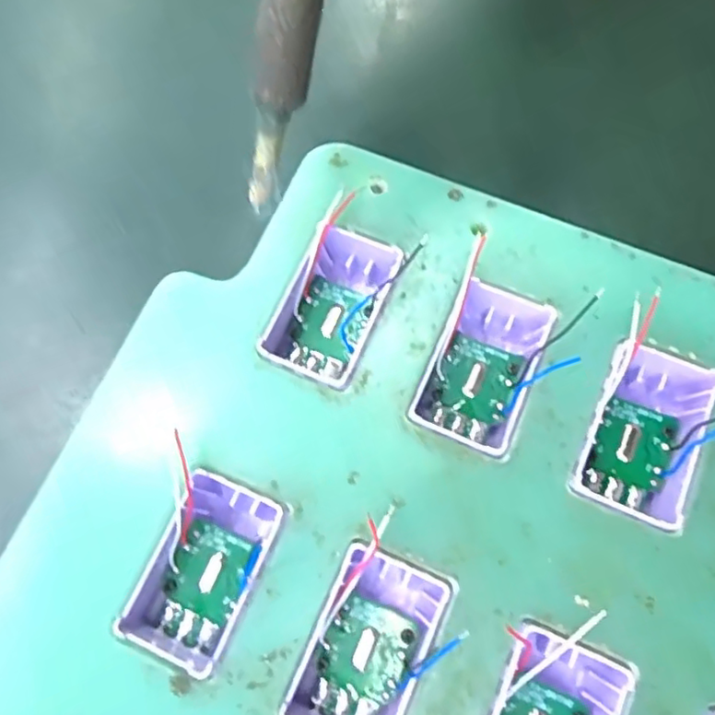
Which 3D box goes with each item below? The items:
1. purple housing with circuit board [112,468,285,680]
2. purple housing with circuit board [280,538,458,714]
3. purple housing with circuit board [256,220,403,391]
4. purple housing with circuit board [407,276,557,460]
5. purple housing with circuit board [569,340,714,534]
[{"bbox_3d":[-0.028,0.039,0.112,0.020,0.011,0.032,23,75,8],"label":"purple housing with circuit board"},{"bbox_3d":[0.002,0.051,0.106,0.020,0.011,0.034,22,75,8],"label":"purple housing with circuit board"},{"bbox_3d":[-0.006,-0.010,0.125,0.020,0.011,0.032,23,75,8],"label":"purple housing with circuit board"},{"bbox_3d":[0.025,0.002,0.120,0.019,0.012,0.031,25,76,9],"label":"purple housing with circuit board"},{"bbox_3d":[0.054,0.015,0.115,0.020,0.012,0.032,23,75,8],"label":"purple housing with circuit board"}]

